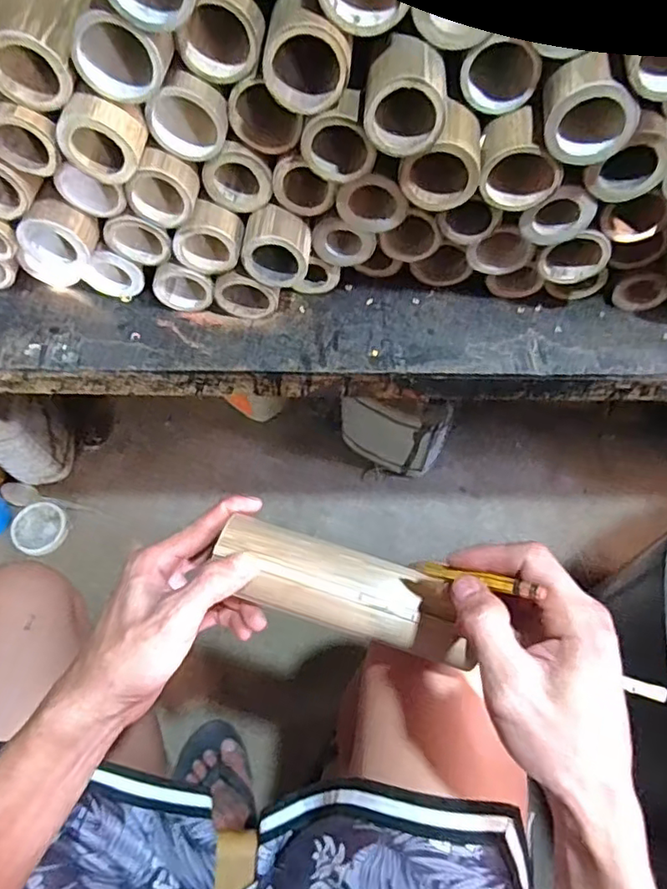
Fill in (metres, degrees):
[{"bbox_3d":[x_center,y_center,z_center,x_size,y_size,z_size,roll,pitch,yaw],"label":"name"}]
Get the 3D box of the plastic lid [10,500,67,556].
[{"bbox_3d":[-0.501,0.144,0.996,0.086,0.022,0.090,12,62,5],"label":"plastic lid"}]

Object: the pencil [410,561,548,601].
[{"bbox_3d":[0.074,0.072,0.319,0.081,0.006,0.009,-1,49,50],"label":"pencil"}]

